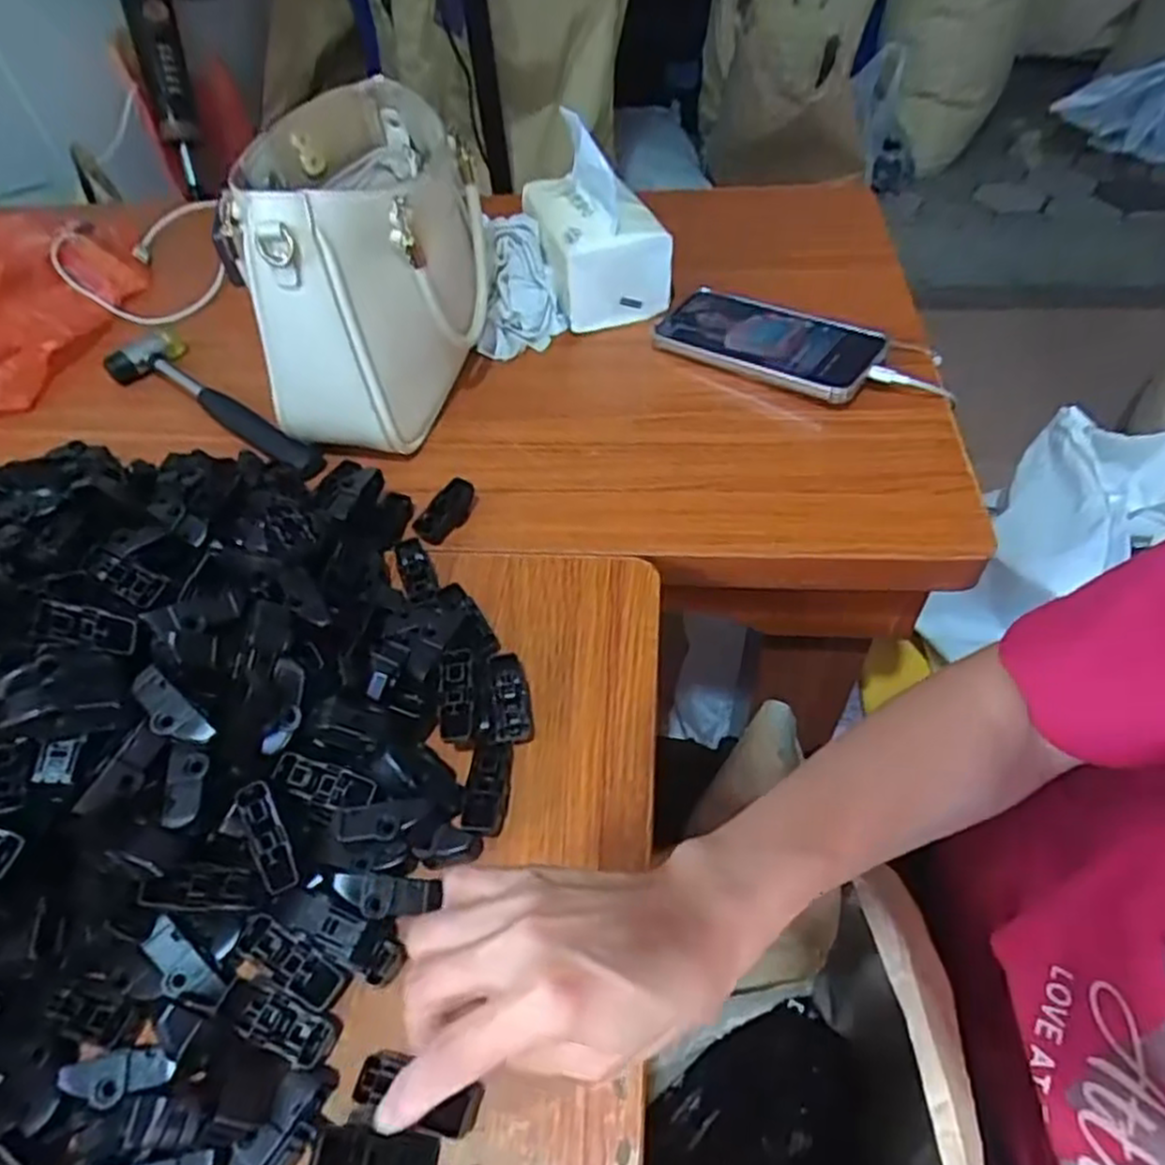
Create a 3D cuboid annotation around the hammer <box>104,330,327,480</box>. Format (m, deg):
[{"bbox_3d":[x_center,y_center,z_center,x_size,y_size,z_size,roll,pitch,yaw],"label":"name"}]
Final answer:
[{"bbox_3d":[-0.285,-0.137,0.568,0.225,0.020,0.059,34,61,26],"label":"hammer"}]

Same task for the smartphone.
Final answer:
[{"bbox_3d":[0.140,-0.188,0.574,0.170,0.012,0.083,23,60,26],"label":"smartphone"}]

